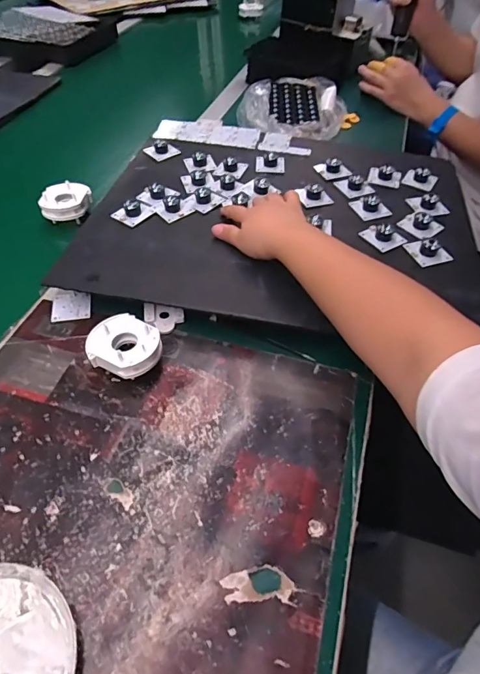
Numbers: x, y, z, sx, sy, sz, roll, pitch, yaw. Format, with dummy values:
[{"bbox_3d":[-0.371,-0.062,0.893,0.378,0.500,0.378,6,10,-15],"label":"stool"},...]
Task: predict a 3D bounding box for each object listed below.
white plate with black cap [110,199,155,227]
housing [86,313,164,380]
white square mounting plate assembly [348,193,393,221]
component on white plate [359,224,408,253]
[{"bbox_3d":[-0.138,-0.165,0.551,0.039,0.018,0.042,31,56,22],"label":"white plate with black cap"},{"bbox_3d":[-0.115,0.015,0.436,0.070,0.038,0.062,28,55,20],"label":"housing"},{"bbox_3d":[0.173,-0.176,0.573,0.037,0.015,0.049,-20,53,-17],"label":"white square mounting plate assembly"},{"bbox_3d":[0.177,-0.127,0.533,0.038,0.019,0.043,-22,54,-19],"label":"component on white plate"}]

